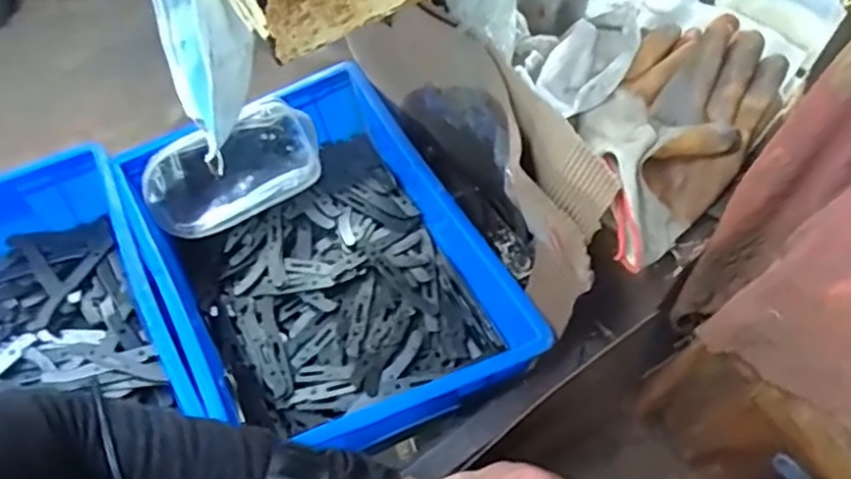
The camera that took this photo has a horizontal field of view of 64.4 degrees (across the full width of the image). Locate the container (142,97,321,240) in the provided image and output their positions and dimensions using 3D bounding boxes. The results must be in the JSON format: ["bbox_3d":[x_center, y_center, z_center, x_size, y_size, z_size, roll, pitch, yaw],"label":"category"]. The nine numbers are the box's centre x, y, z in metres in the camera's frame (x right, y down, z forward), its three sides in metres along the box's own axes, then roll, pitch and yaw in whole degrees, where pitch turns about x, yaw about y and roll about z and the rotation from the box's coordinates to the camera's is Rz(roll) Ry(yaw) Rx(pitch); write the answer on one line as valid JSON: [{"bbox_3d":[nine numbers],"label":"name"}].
[{"bbox_3d":[-0.217,-0.078,0.765,0.194,0.112,0.033,-31,31,-4],"label":"container"}]

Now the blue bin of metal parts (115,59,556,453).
[{"bbox_3d":[-0.107,0.021,0.710,0.286,0.108,0.416,-27,62,-15],"label":"blue bin of metal parts"}]

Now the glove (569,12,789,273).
[{"bbox_3d":[0.184,-0.082,0.516,0.115,0.073,0.183,37,66,20],"label":"glove"}]

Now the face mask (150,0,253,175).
[{"bbox_3d":[-0.168,-0.143,0.511,0.063,0.155,0.100,-23,61,-13],"label":"face mask"}]

